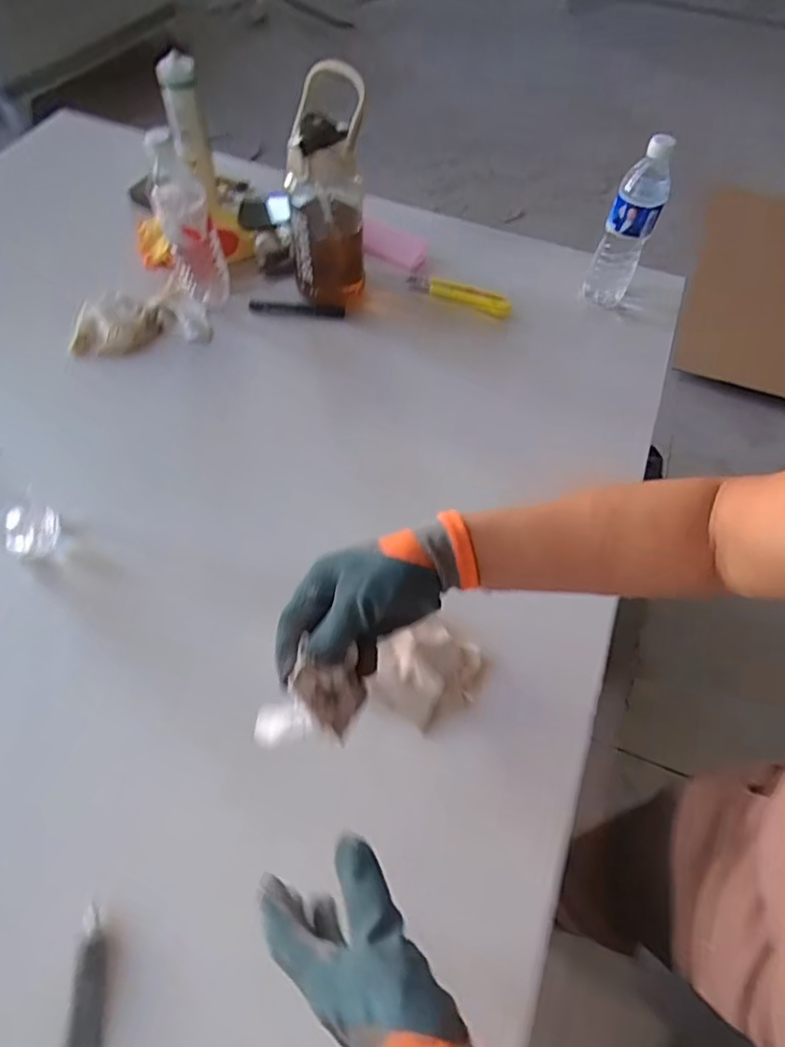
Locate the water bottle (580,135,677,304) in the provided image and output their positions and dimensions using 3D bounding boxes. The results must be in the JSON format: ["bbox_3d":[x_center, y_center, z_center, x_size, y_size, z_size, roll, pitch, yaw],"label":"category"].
[{"bbox_3d":[0.338,-0.416,0.841,0.066,0.250,0.064,25,61,12],"label":"water bottle"}]

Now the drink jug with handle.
[{"bbox_3d":[-0.089,-0.443,0.797,0.095,0.284,0.103,3,58,-1],"label":"drink jug with handle"}]

